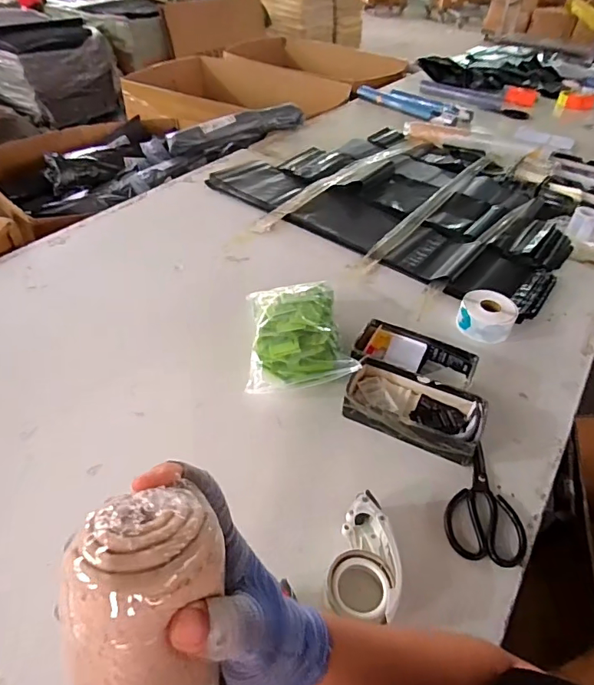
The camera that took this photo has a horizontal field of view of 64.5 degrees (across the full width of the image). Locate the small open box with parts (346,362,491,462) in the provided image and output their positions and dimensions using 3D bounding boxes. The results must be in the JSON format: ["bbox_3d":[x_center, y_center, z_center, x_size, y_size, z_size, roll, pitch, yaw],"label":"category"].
[{"bbox_3d":[0.194,0.109,0.786,0.223,0.054,0.117,19,47,16],"label":"small open box with parts"}]

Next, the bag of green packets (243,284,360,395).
[{"bbox_3d":[-0.006,-0.021,0.882,0.189,0.063,0.247,-5,43,-9],"label":"bag of green packets"}]

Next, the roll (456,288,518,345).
[{"bbox_3d":[0.382,-0.055,0.948,0.105,0.047,0.111,2,43,-2],"label":"roll"}]

